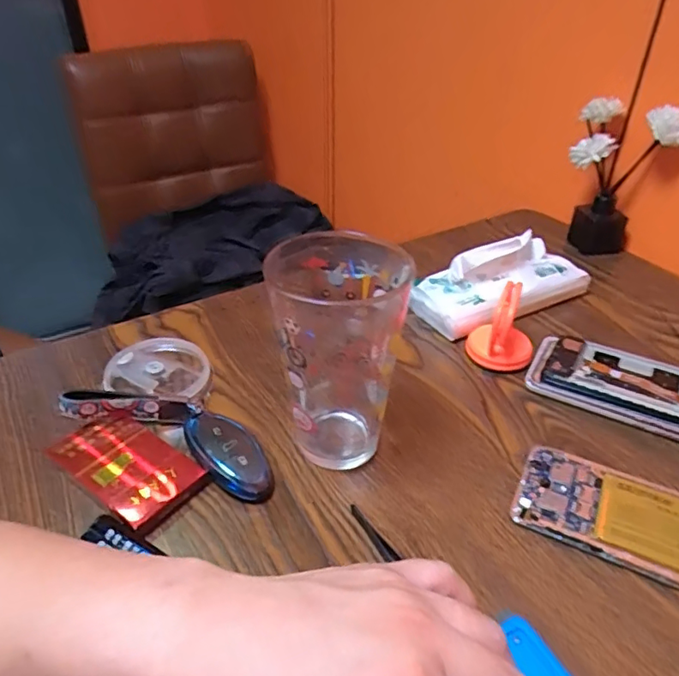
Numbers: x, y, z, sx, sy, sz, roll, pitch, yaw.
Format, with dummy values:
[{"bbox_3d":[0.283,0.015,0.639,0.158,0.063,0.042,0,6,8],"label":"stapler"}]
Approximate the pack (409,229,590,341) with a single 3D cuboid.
[{"bbox_3d":[0.163,-0.058,0.531,0.170,0.063,0.071,-16,39,-21],"label":"pack"}]

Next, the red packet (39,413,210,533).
[{"bbox_3d":[-0.143,0.085,0.371,0.098,0.014,0.056,26,43,30],"label":"red packet"}]

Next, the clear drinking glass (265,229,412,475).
[{"bbox_3d":[0.001,0.013,0.365,0.083,0.142,0.083,3,36,3],"label":"clear drinking glass"}]

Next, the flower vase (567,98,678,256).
[{"bbox_3d":[0.306,-0.173,0.610,0.106,0.160,0.062,21,41,26],"label":"flower vase"}]

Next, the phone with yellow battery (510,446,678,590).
[{"bbox_3d":[0.185,0.114,0.341,0.141,0.011,0.068,17,39,21],"label":"phone with yellow battery"}]

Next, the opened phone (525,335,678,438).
[{"bbox_3d":[0.236,0.038,0.433,0.158,0.023,0.077,22,41,26],"label":"opened phone"}]

